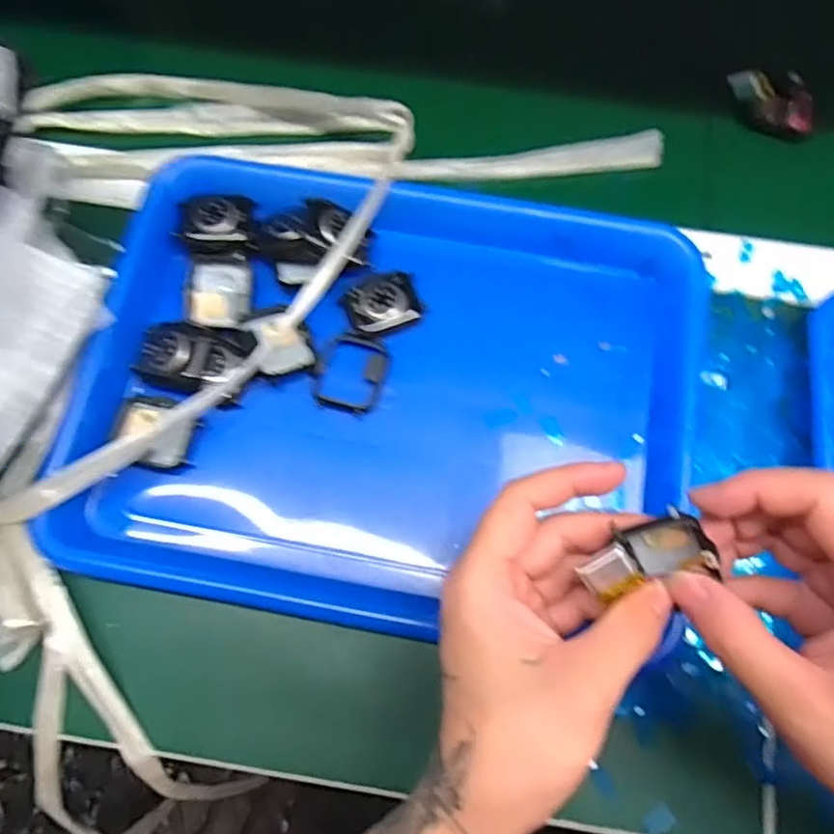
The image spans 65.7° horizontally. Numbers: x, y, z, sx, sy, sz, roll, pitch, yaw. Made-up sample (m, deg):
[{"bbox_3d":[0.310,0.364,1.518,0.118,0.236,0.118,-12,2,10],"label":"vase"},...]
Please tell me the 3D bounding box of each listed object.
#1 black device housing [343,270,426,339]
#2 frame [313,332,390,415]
[{"bbox_3d":[-0.020,-0.067,0.379,0.043,0.006,0.033,-21,73,-6],"label":"black device housing"},{"bbox_3d":[-0.037,-0.025,0.372,0.037,0.008,0.047,18,74,6],"label":"frame"}]

